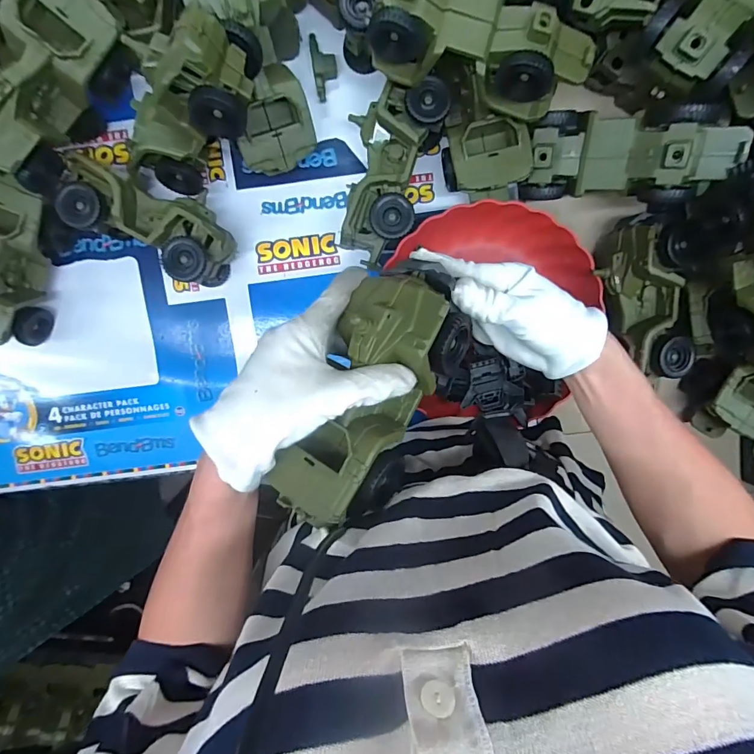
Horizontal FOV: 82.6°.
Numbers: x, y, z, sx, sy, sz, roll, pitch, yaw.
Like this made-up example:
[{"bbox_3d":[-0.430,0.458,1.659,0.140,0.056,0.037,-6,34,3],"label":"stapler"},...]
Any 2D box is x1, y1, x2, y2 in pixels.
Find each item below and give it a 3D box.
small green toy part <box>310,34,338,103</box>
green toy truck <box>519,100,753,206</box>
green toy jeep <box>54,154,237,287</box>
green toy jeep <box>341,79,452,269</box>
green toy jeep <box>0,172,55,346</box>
[{"bbox_3d":[-0.057,-0.339,0.470,0.026,0.009,0.067,-8,98,1],"label":"small green toy part"},{"bbox_3d":[0.242,-0.215,0.412,0.178,0.070,0.083,12,99,24],"label":"green toy truck"},{"bbox_3d":[-0.238,-0.165,0.463,0.168,0.078,0.074,27,98,-4],"label":"green toy jeep"},{"bbox_3d":[0.006,-0.212,0.456,0.091,0.080,0.177,21,98,-3],"label":"green toy jeep"},{"bbox_3d":[-0.400,-0.124,0.465,0.078,0.080,0.172,18,98,-3],"label":"green toy jeep"}]

